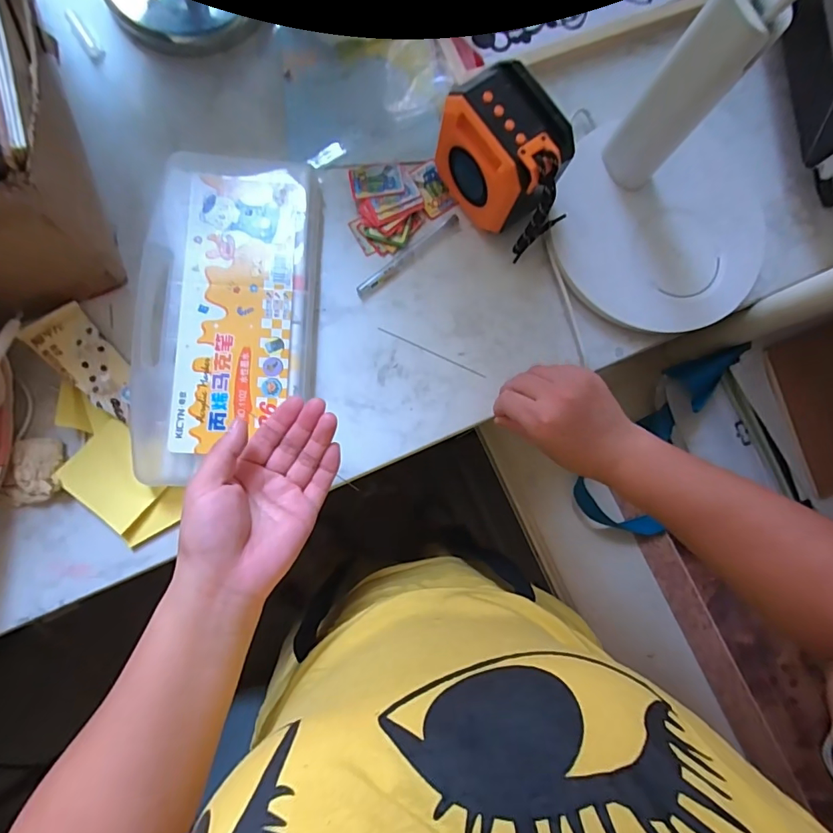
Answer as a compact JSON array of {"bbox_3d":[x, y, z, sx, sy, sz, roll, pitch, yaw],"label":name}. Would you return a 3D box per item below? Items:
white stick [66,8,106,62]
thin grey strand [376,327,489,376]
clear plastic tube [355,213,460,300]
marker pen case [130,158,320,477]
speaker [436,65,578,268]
[{"bbox_3d":[-0.305,-0.352,0.430,0.013,0.008,0.050,-31,88,-8],"label":"white stick"},{"bbox_3d":[0.015,-0.059,0.432,0.108,0.004,0.004,25,82,-2],"label":"thin grey strand"},{"bbox_3d":[-0.008,-0.152,0.437,0.119,0.005,0.011,-40,89,-8],"label":"clear plastic tube"},{"bbox_3d":[-0.160,-0.089,0.403,0.142,0.034,0.278,2,84,-5],"label":"marker pen case"},{"bbox_3d":[0.079,-0.212,0.396,0.073,0.090,0.114,-30,87,-8],"label":"speaker"}]

